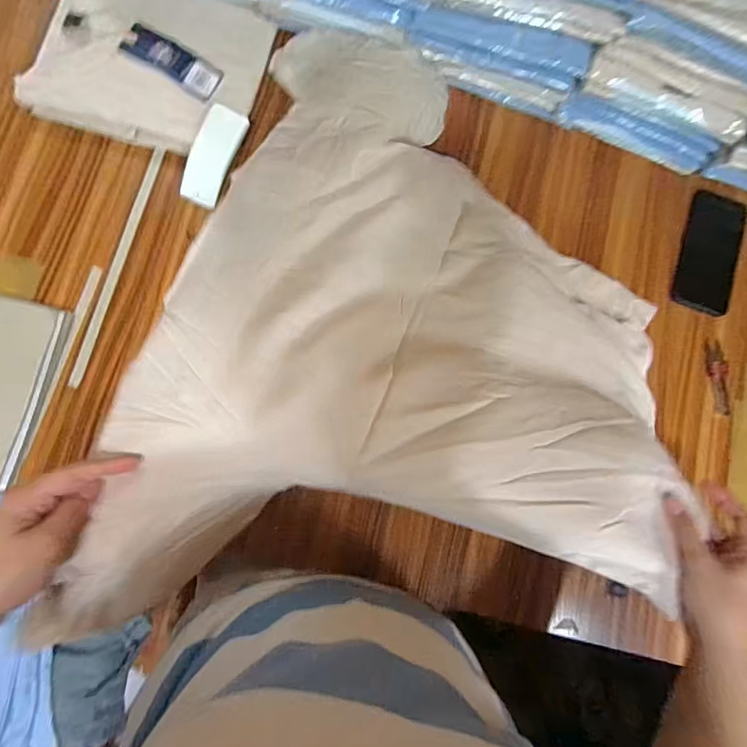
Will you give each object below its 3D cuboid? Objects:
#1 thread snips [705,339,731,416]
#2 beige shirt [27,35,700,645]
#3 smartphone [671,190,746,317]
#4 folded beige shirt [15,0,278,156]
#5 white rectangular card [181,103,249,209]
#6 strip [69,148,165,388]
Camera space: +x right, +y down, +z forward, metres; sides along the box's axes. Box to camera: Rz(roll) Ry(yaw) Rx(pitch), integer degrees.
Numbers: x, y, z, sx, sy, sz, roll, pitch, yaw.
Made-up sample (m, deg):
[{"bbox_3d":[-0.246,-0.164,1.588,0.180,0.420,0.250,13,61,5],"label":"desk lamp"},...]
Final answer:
[{"bbox_3d":[0.470,0.005,0.650,0.029,0.004,0.099,-5,83,-7],"label":"thread snips"},{"bbox_3d":[0.062,-0.033,0.530,0.559,0.110,0.652,14,81,-4],"label":"beige shirt"},{"bbox_3d":[0.473,-0.171,0.668,0.086,0.013,0.168,20,81,-3],"label":"smartphone"},{"bbox_3d":[-0.275,-0.392,0.596,0.251,0.054,0.210,15,81,-4],"label":"folded beige shirt"},{"bbox_3d":[-0.199,-0.268,0.591,0.047,0.009,0.117,24,103,-16],"label":"white rectangular card"},{"bbox_3d":[-0.315,-0.135,0.588,0.015,0.006,0.310,16,81,-4],"label":"strip"}]

